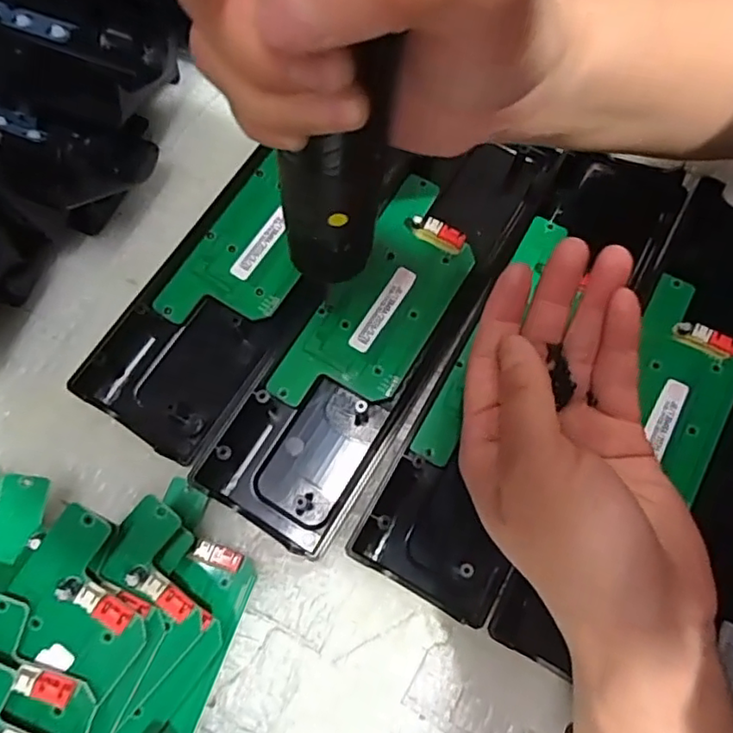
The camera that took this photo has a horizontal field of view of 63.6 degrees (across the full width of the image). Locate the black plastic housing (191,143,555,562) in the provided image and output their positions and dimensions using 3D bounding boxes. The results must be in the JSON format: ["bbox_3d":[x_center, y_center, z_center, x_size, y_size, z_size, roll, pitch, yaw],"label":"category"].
[{"bbox_3d":[0.007,-0.027,0.294,0.070,0.020,0.231,32,78,9],"label":"black plastic housing"}]

